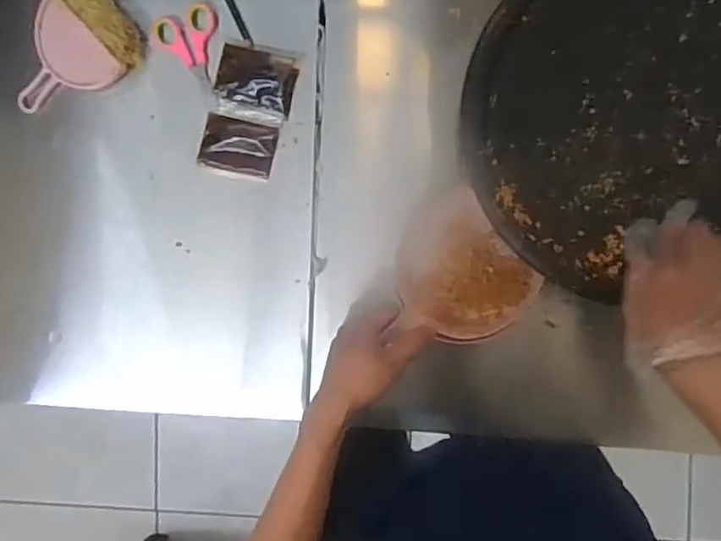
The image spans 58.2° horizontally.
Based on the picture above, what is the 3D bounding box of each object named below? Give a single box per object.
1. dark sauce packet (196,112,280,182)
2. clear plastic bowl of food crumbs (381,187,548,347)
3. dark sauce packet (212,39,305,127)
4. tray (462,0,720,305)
[{"bbox_3d":[-0.130,-0.132,0.688,0.081,0.015,0.058,15,93,6],"label":"dark sauce packet"},{"bbox_3d":[0.107,-0.001,0.642,0.139,0.035,0.141,0,92,7],"label":"clear plastic bowl of food crumbs"},{"bbox_3d":[-0.110,-0.197,0.680,0.083,0.016,0.078,16,93,6],"label":"dark sauce packet"},{"bbox_3d":[0.267,-0.149,0.598,0.329,0.026,0.318,0,92,7],"label":"tray"}]

